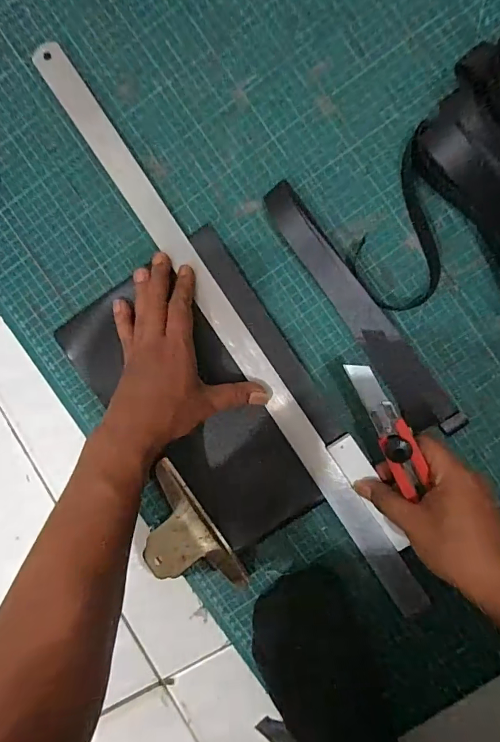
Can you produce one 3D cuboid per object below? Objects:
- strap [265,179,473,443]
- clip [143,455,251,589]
[{"bbox_3d":[0.099,-0.053,0.400,0.045,0.008,0.273,-37,89,4],"label":"strap"},{"bbox_3d":[-0.060,0.162,0.405,0.061,0.034,0.131,-33,90,4],"label":"clip"}]

